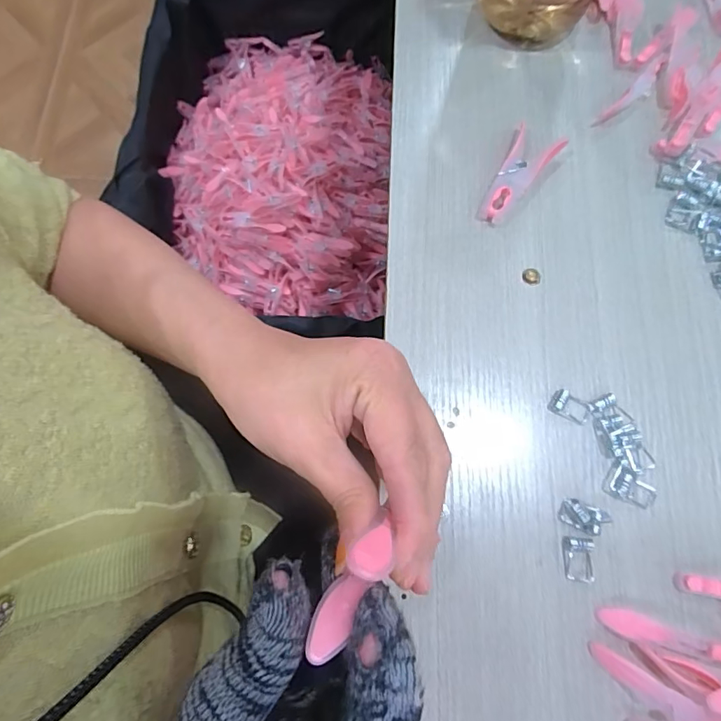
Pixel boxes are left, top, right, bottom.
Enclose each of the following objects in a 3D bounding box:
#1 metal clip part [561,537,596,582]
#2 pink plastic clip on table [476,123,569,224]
[{"bbox_3d":[0.123,0.111,0.263,0.017,0.004,0.023,5,76,2],"label":"metal clip part"},{"bbox_3d":[0.109,-0.125,0.321,0.031,0.013,0.077,26,78,7],"label":"pink plastic clip on table"}]

